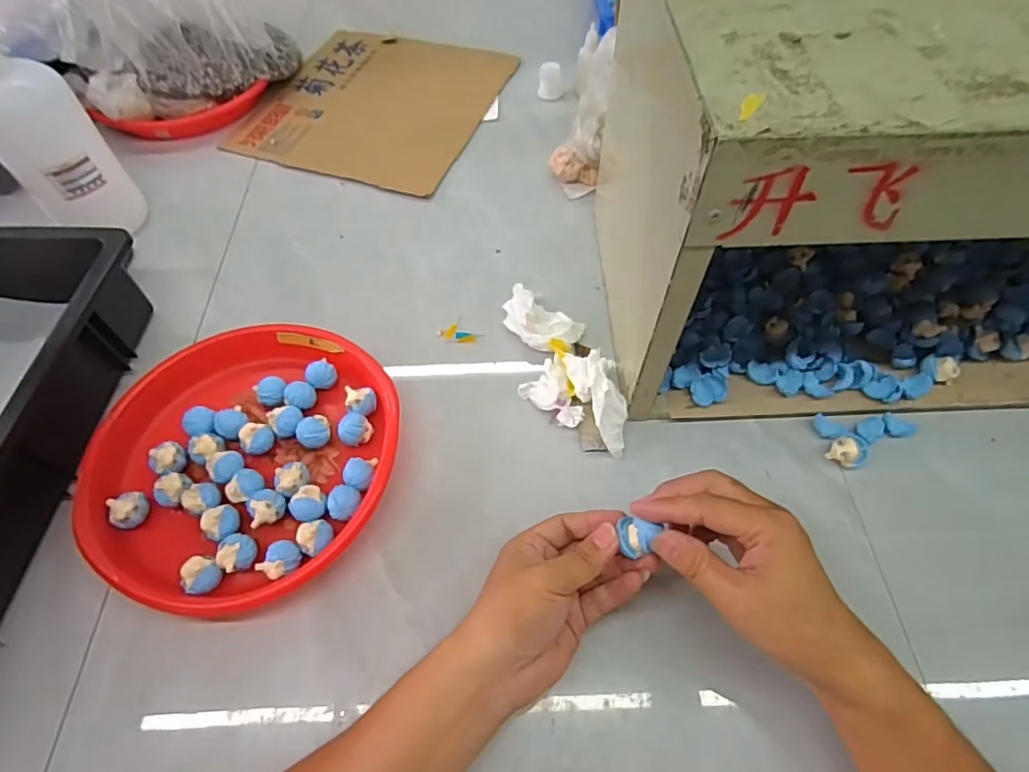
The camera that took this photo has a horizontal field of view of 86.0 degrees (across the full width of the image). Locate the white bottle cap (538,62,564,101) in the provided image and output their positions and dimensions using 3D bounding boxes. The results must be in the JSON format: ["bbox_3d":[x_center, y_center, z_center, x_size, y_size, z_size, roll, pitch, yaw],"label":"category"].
[{"bbox_3d":[0.052,-0.434,0.782,0.034,0.038,0.034,1,58,2],"label":"white bottle cap"}]

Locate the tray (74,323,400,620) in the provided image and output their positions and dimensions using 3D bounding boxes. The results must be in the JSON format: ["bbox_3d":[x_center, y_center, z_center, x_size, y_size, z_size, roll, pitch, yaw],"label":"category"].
[{"bbox_3d":[-0.228,0.059,0.474,0.246,0.036,0.246,0,58,1],"label":"tray"}]

